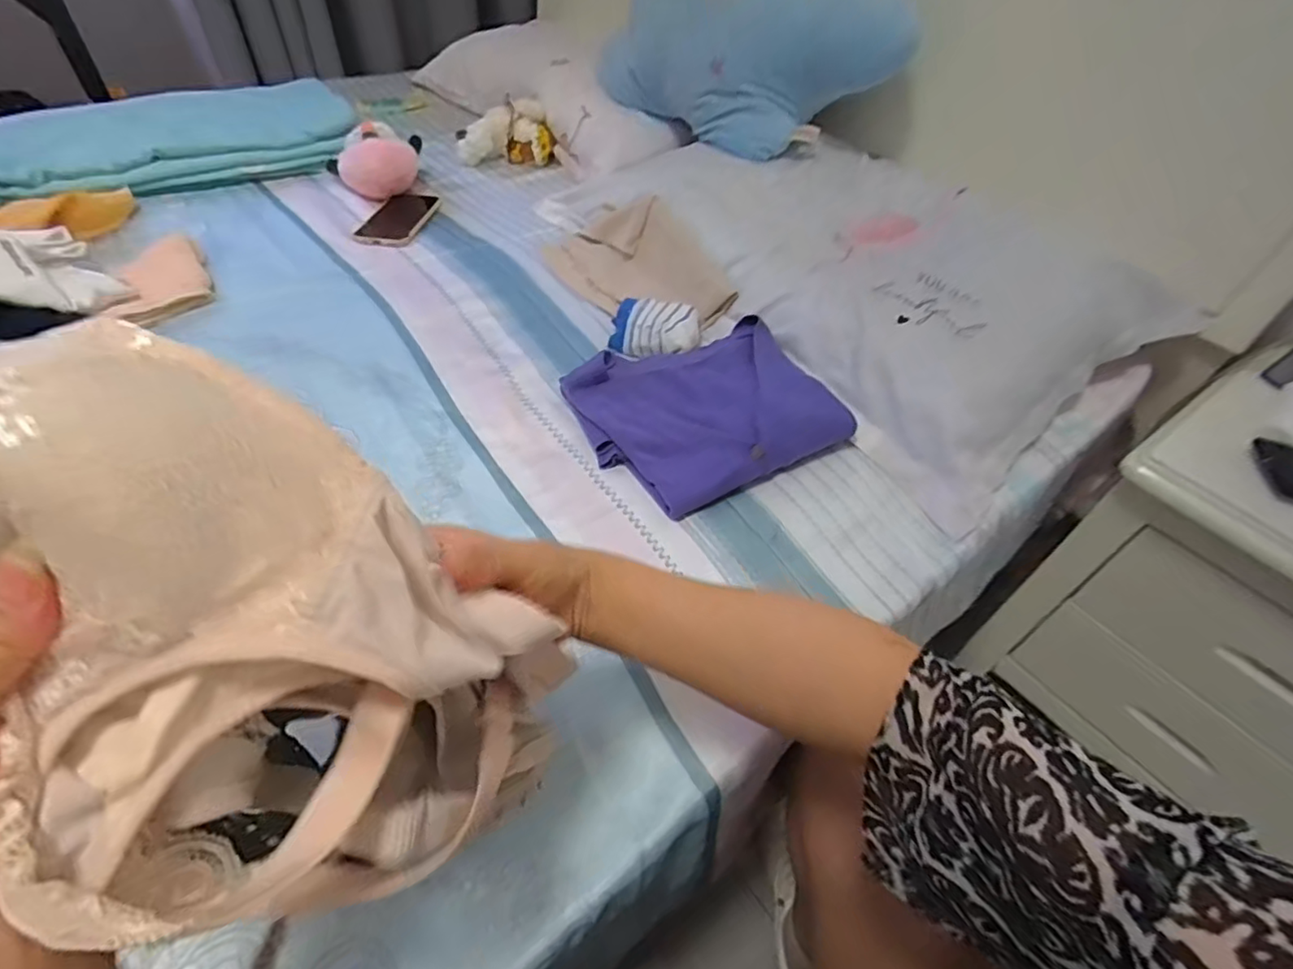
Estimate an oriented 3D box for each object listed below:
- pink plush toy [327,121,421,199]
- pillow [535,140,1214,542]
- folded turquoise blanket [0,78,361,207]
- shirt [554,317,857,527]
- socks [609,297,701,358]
[{"bbox_3d":[-0.409,-0.490,0.924,0.140,0.078,0.102,-12,52,-15],"label":"pink plush toy"},{"bbox_3d":[0.225,-0.309,0.801,0.404,0.106,0.733,-30,58,-27],"label":"pillow"},{"bbox_3d":[-0.692,-0.515,0.923,0.486,0.074,0.210,-26,56,-24],"label":"folded turquoise blanket"},{"bbox_3d":[0.060,-0.077,0.621,0.238,0.048,0.193,-22,55,-22],"label":"shirt"},{"bbox_3d":[0.011,-0.182,0.713,0.102,0.038,0.078,10,50,4],"label":"socks"}]

